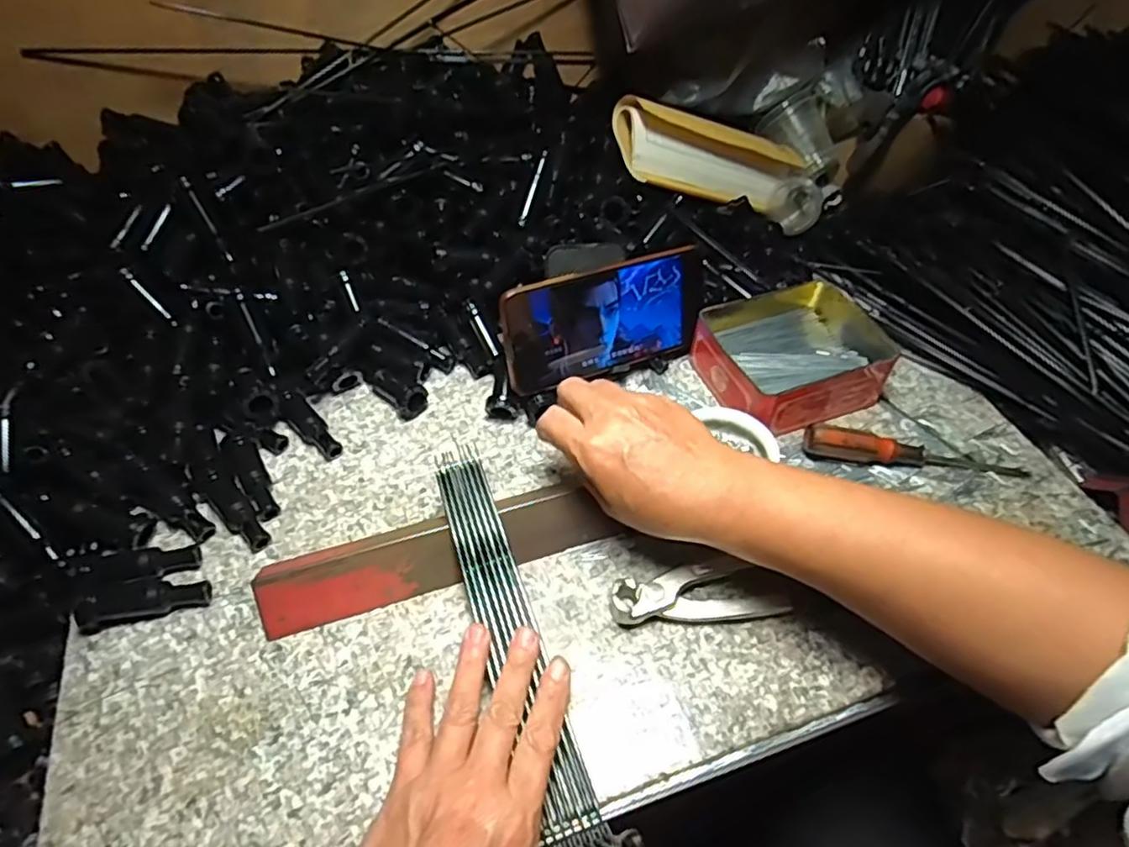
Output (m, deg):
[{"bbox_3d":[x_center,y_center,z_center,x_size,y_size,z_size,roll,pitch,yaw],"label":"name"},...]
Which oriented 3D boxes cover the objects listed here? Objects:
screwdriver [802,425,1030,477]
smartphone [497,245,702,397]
[{"bbox_3d":[0.243,0.018,0.448,0.150,0.027,0.017,3,49,3],"label":"screwdriver"},{"bbox_3d":[0.032,-0.072,0.478,0.159,0.085,0.011,-19,28,-20],"label":"smartphone"}]

